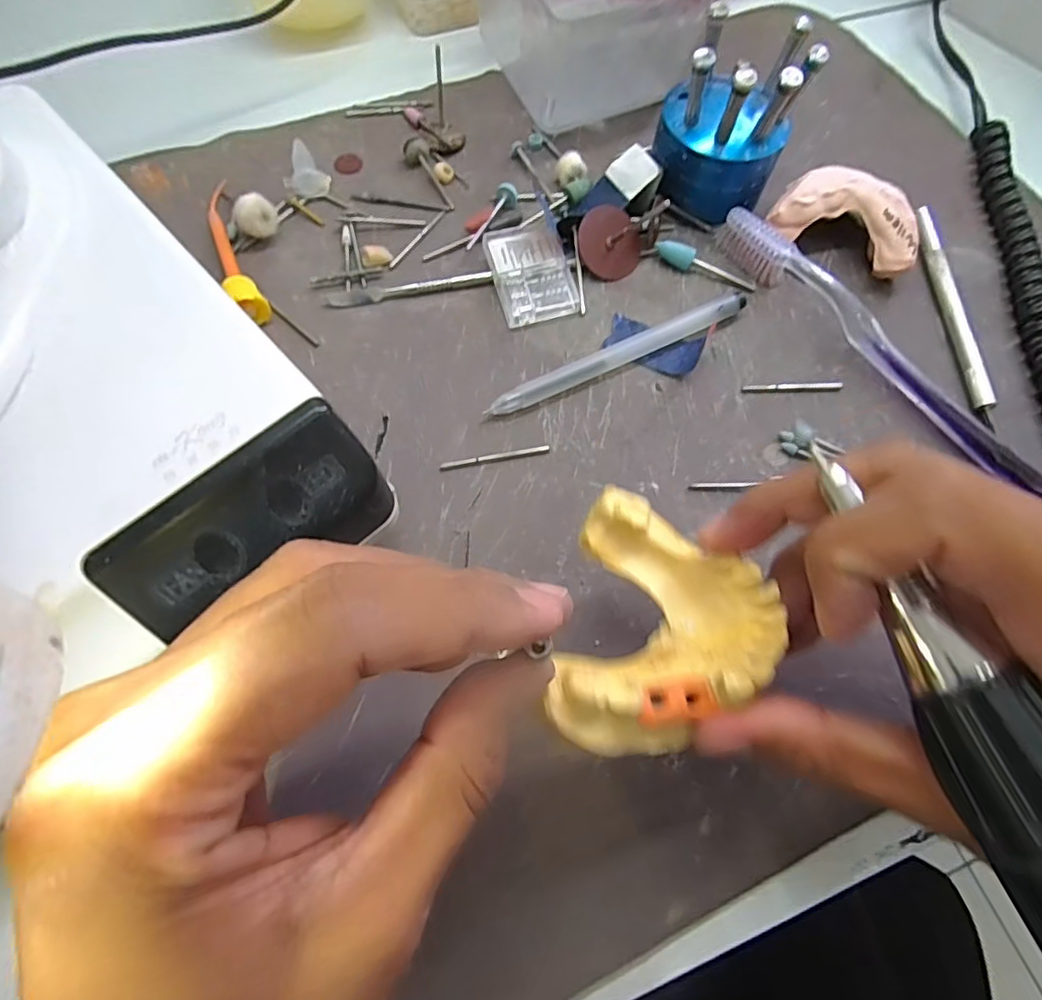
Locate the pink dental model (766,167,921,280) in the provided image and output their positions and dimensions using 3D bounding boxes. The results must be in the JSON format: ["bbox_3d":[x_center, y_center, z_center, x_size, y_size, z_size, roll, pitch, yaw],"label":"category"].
[{"bbox_3d":[0.152,-0.130,0.275,0.065,0.028,0.039,23,69,7],"label":"pink dental model"}]

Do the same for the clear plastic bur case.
[{"bbox_3d":[0.005,-0.103,0.264,0.034,0.010,0.047,-15,70,-8],"label":"clear plastic bur case"}]

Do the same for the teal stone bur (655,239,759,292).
[{"bbox_3d":[0.087,-0.109,0.270,0.050,0.010,0.007,25,70,7],"label":"teal stone bur"}]

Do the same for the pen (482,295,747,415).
[{"bbox_3d":[0.042,-0.063,0.250,0.123,0.008,0.010,-25,71,-11],"label":"pen"}]

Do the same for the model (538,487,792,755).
[{"bbox_3d":[0.040,0.034,0.159,0.053,0.026,0.071,16,69,4],"label":"model"}]

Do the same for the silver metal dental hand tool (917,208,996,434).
[{"bbox_3d":[0.199,-0.086,0.268,0.007,0.010,0.121,1,68,-2],"label":"silver metal dental hand tool"}]

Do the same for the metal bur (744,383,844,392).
[{"bbox_3d":[0.118,-0.049,0.250,0.044,0.004,0.004,-2,69,-3],"label":"metal bur"}]

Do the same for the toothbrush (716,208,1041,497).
[{"bbox_3d":[0.153,-0.068,0.251,0.012,0.019,0.175,-35,74,-15],"label":"toothbrush"}]

